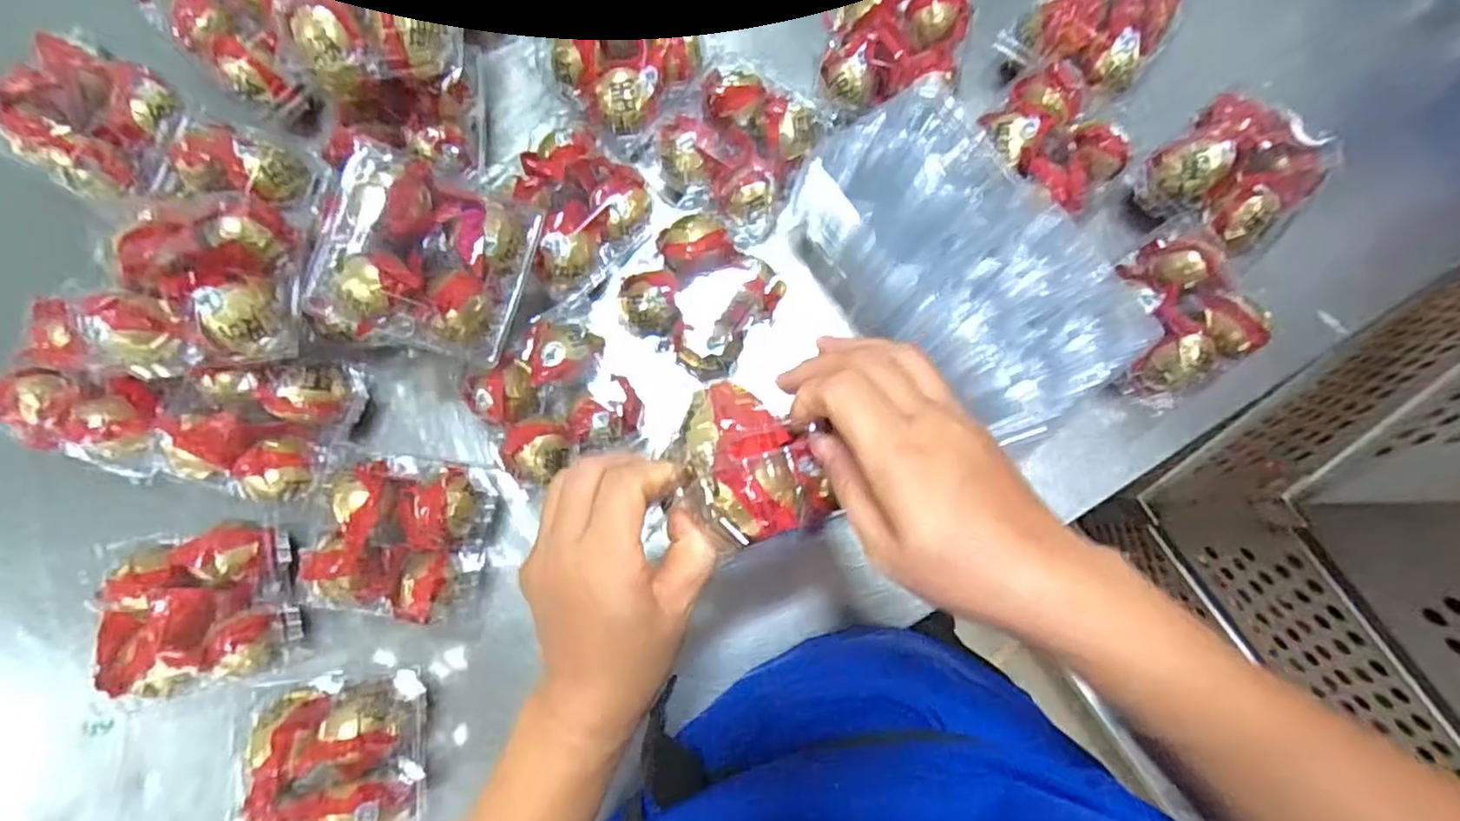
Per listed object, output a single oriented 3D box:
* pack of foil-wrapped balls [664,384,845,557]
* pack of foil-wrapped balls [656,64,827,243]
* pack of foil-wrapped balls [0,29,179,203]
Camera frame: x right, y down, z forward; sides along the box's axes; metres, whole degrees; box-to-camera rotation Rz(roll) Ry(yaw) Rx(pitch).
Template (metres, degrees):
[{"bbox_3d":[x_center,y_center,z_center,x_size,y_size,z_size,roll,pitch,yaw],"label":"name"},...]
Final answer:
[{"bbox_3d":[0.006,0.023,0.289,0.061,0.039,0.069,-25,81,-5],"label":"pack of foil-wrapped balls"},{"bbox_3d":[0.007,-0.209,0.518,0.111,0.048,0.121,31,81,4],"label":"pack of foil-wrapped balls"},{"bbox_3d":[-0.492,-0.224,0.510,0.121,0.036,0.106,28,81,4],"label":"pack of foil-wrapped balls"}]

